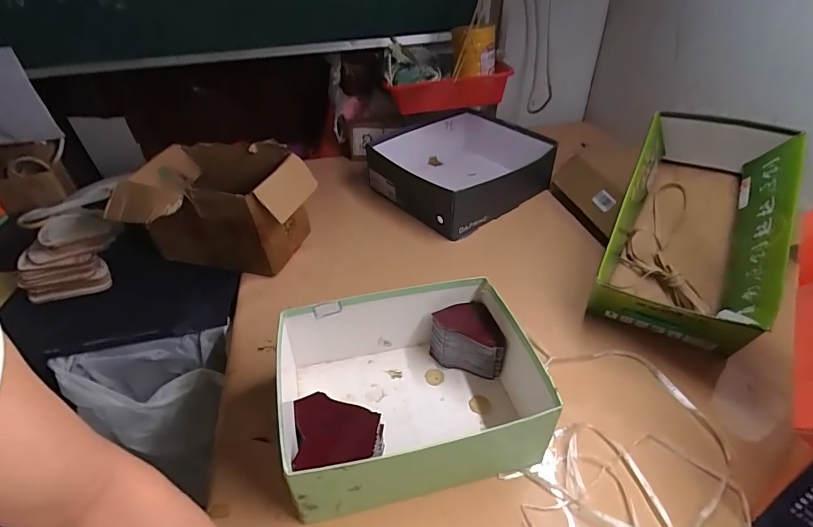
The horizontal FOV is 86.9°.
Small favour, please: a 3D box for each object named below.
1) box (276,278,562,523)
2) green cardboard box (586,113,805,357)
[{"bbox_3d":[0.008,0.153,0.551,0.308,0.118,0.231,-10,38,-11],"label":"box"},{"bbox_3d":[0.463,-0.077,0.690,0.208,0.143,0.401,19,66,24],"label":"green cardboard box"}]

